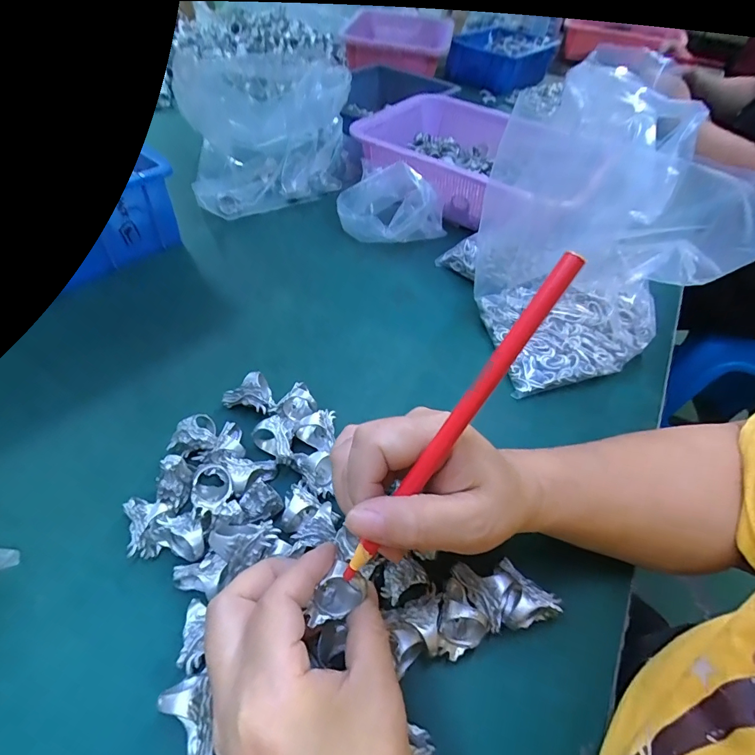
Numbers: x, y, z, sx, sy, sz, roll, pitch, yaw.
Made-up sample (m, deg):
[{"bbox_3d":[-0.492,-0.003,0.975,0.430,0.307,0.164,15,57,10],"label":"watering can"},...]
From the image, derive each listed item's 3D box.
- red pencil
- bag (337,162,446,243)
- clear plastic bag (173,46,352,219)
[{"bbox_3d":[0.031,0.023,0.175,0.008,0.168,0.007,39,14,25],"label":"red pencil"},{"bbox_3d":[0.017,-0.208,0.486,0.120,0.077,0.088,31,54,20],"label":"bag"},{"bbox_3d":[-0.138,-0.313,0.526,0.226,0.138,0.119,-28,57,-26],"label":"clear plastic bag"}]

